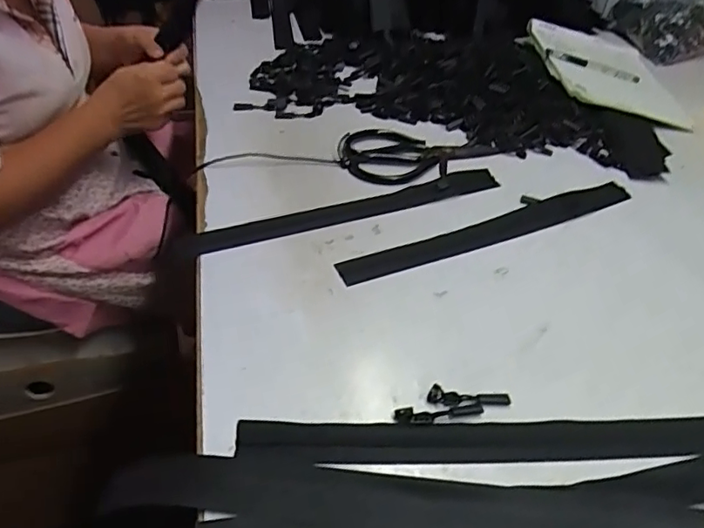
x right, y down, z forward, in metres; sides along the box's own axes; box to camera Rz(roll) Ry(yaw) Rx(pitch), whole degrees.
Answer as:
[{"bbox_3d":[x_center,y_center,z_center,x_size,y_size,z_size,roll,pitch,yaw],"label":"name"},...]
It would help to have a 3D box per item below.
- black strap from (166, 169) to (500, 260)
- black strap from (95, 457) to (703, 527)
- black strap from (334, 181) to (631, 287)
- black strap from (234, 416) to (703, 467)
[{"bbox_3d":[-0.004,-0.054,0.579,0.359,0.009,0.034,-15,45,-21],"label":"black strap"},{"bbox_3d":[0.033,0.148,0.346,0.367,0.012,0.039,5,42,1],"label":"black strap"},{"bbox_3d":[0.147,-0.038,0.571,0.354,0.010,0.036,-16,48,-21],"label":"black strap"},{"bbox_3d":[0.100,0.123,0.390,0.350,0.006,0.033,0,42,-4],"label":"black strap"}]

